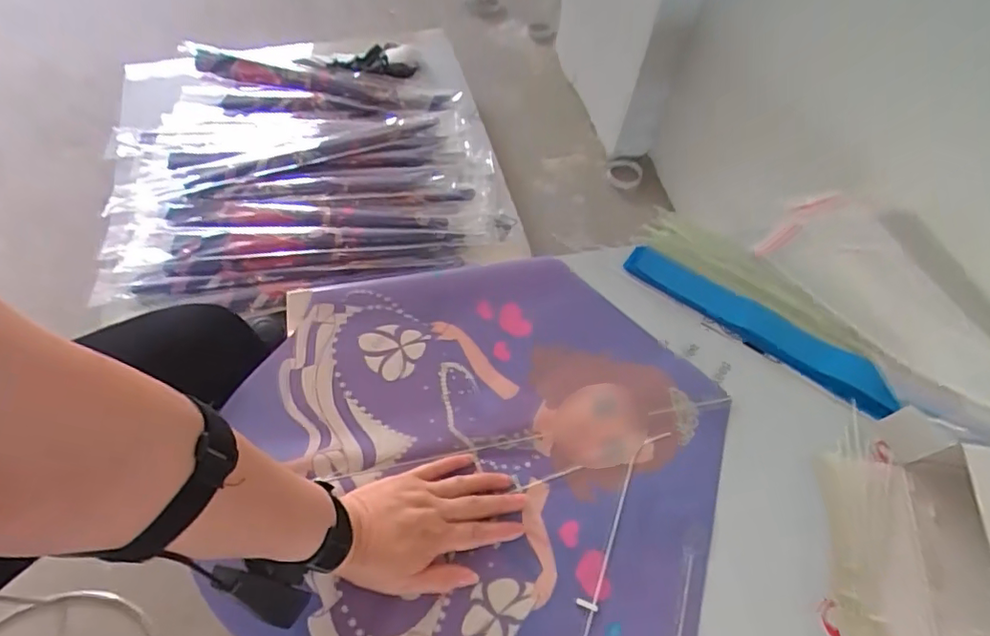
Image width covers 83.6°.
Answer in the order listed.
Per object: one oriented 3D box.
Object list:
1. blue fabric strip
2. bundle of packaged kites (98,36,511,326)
[{"bbox_3d":[0.288,0.003,0.616,0.305,0.019,0.049,32,62,15],"label":"blue fabric strip"},{"bbox_3d":[-0.410,-0.370,1.189,0.788,0.094,0.763,-12,60,-11],"label":"bundle of packaged kites"}]

